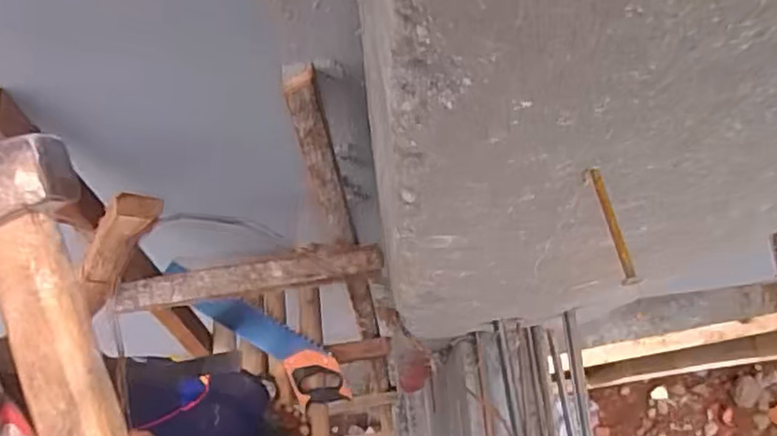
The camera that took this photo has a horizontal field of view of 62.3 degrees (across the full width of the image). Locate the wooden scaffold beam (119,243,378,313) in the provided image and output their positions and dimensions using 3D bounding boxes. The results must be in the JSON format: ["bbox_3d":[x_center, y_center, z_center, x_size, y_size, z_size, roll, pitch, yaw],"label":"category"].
[{"bbox_3d":[-0.239,0.105,1.095,0.438,0.040,0.061,-9,74,-2],"label":"wooden scaffold beam"}]

